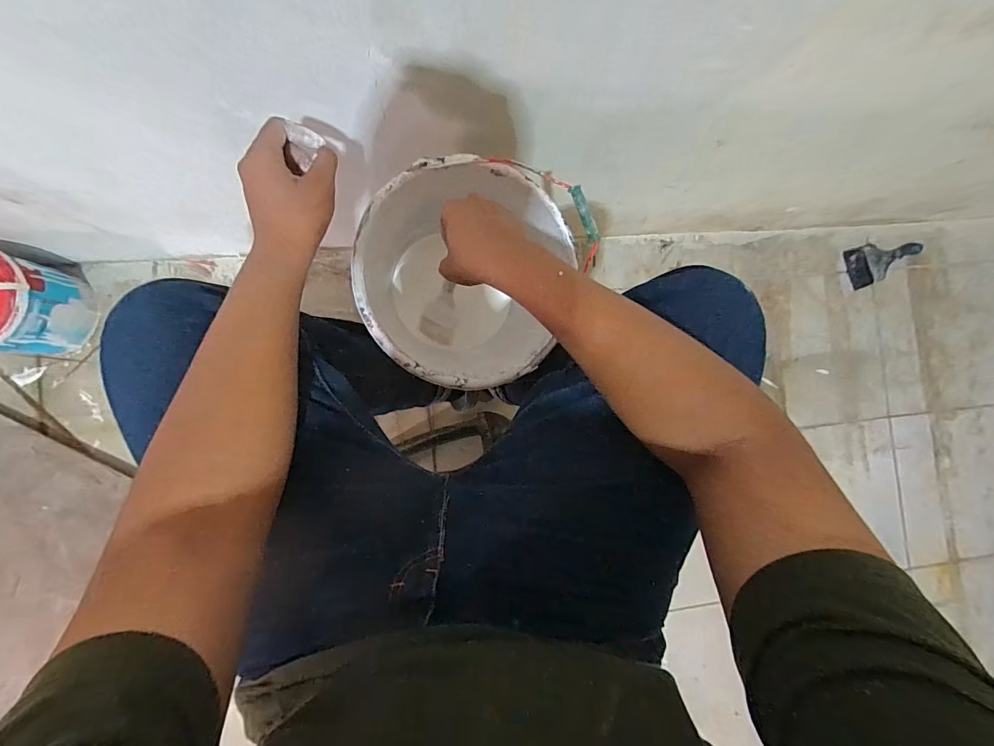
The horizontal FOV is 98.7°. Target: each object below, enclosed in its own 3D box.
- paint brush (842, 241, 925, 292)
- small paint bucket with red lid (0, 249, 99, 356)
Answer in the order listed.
[{"bbox_3d":[1.012,-0.297,1.115,0.188,0.035,0.103,-20,95,-7],"label":"paint brush"},{"bbox_3d":[-0.883,-0.125,0.755,0.183,0.194,0.177,0,88,-7],"label":"small paint bucket with red lid"}]

